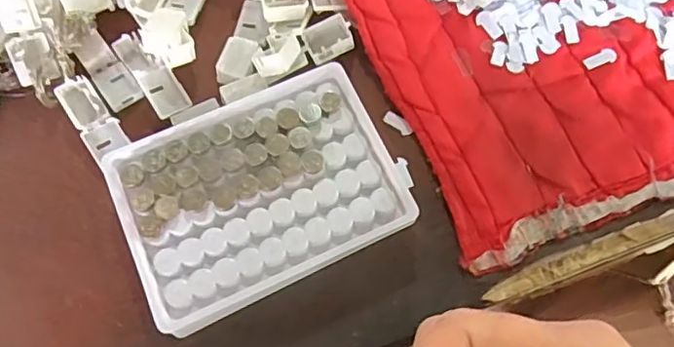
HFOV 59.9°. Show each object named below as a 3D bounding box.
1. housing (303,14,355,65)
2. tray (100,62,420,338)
[{"bbox_3d":[-0.006,-0.076,0.330,0.027,0.011,0.024,-21,77,-7],"label":"housing"},{"bbox_3d":[-0.038,0.008,0.291,0.130,0.022,0.096,-25,77,-8],"label":"tray"}]

